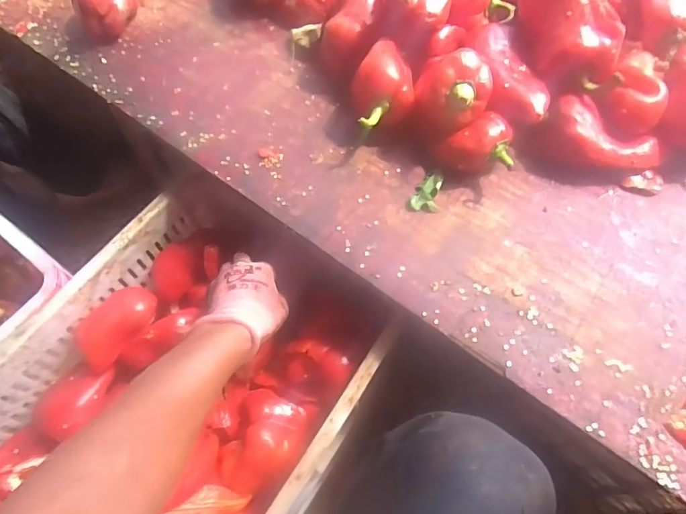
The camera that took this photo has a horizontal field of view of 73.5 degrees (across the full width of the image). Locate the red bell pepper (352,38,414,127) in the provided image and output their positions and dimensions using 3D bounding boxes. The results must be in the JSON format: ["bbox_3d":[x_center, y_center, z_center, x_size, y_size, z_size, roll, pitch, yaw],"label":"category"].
[{"bbox_3d":[0.048,-0.188,0.530,0.072,0.077,0.112,-1,61,2],"label":"red bell pepper"}]

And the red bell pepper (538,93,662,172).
[{"bbox_3d":[0.278,-0.121,0.496,0.119,0.062,0.086,32,67,19],"label":"red bell pepper"}]

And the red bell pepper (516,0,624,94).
[{"bbox_3d":[0.243,-0.247,0.490,0.073,0.062,0.128,-14,61,-5],"label":"red bell pepper"}]

